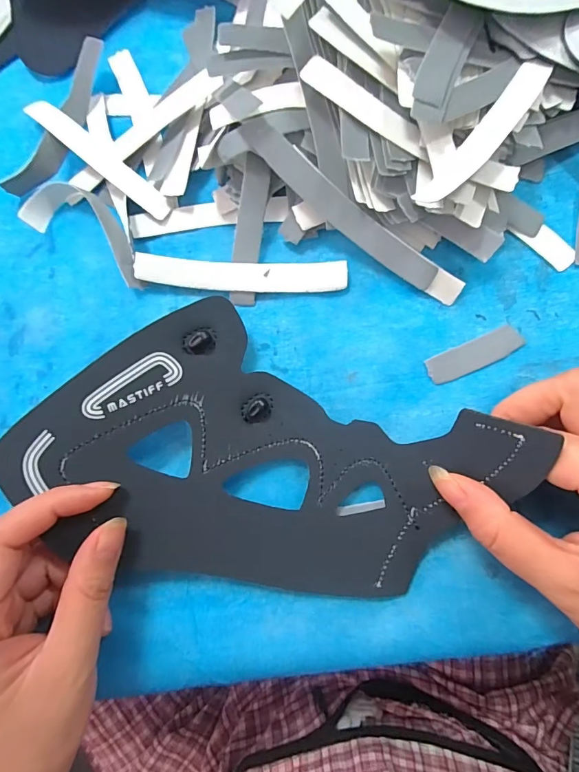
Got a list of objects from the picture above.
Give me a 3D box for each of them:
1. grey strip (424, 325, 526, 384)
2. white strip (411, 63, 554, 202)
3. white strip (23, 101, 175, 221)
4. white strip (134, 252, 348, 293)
[{"bbox_3d":[0.089,-0.015,0.196,0.046,0.004,0.014,-25,82,0],"label":"grey strip"},{"bbox_3d":[0.086,-0.108,0.173,0.015,0.013,0.087,38,87,7],"label":"white strip"},{"bbox_3d":[-0.100,-0.119,0.211,0.091,0.010,0.013,40,87,7],"label":"white strip"},{"bbox_3d":[-0.024,-0.055,0.203,0.104,0.004,0.016,3,107,3],"label":"white strip"}]

